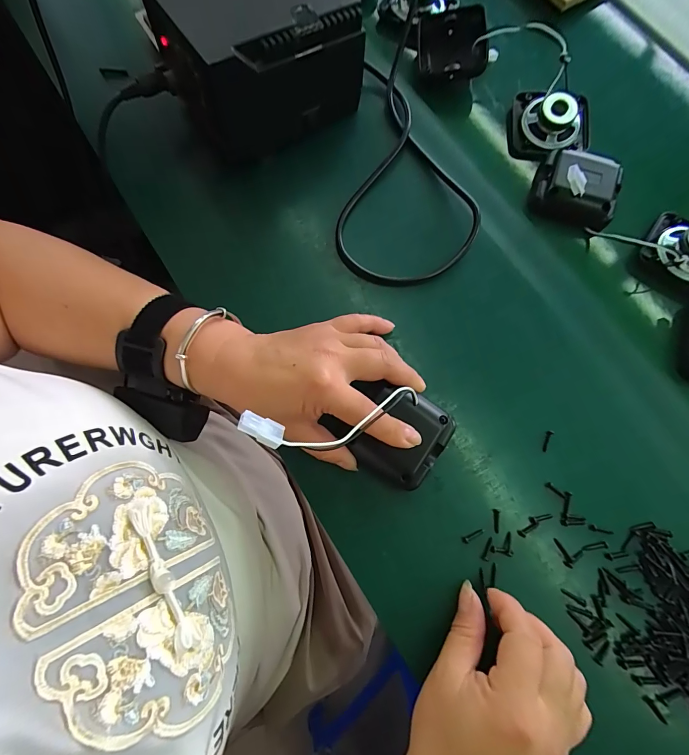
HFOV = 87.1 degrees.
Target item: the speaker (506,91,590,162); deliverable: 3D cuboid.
[{"bbox_3d":[0.201,-0.245,0.347,0.074,0.033,0.074,8,77,3],"label":"speaker"}]

